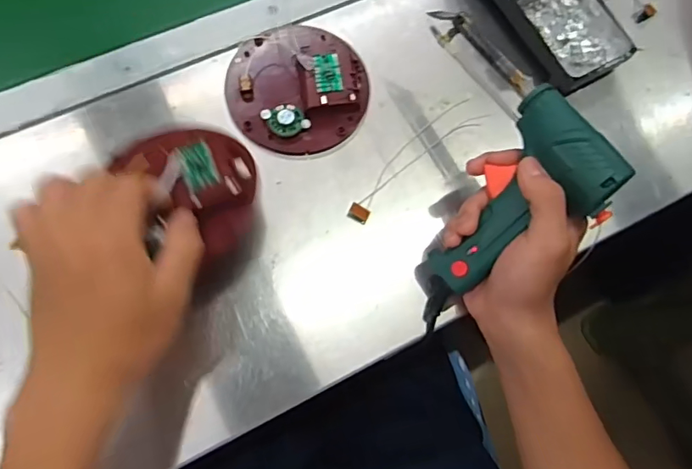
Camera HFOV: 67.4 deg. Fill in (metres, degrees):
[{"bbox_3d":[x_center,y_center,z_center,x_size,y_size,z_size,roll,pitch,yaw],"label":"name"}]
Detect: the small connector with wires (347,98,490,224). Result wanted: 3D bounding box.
[{"bbox_3d":[0.057,-0.066,0.437,0.151,0.006,0.031,-40,79,-13],"label":"small connector with wires"}]

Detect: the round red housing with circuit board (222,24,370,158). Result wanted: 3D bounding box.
[{"bbox_3d":[-0.041,-0.128,0.440,0.115,0.026,0.119,1,73,-2],"label":"round red housing with circuit board"}]

